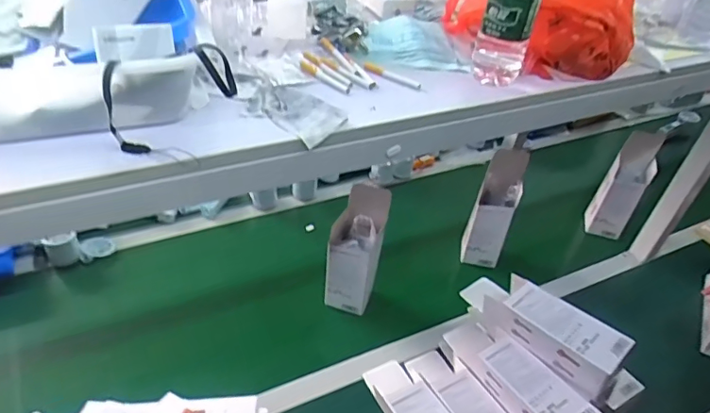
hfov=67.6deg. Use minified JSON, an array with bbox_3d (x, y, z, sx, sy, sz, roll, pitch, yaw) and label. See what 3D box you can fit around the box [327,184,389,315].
[{"bbox_3d":[0.002,0.077,0.925,0.085,0.241,0.081,11,40,5],"label":"box"}]

